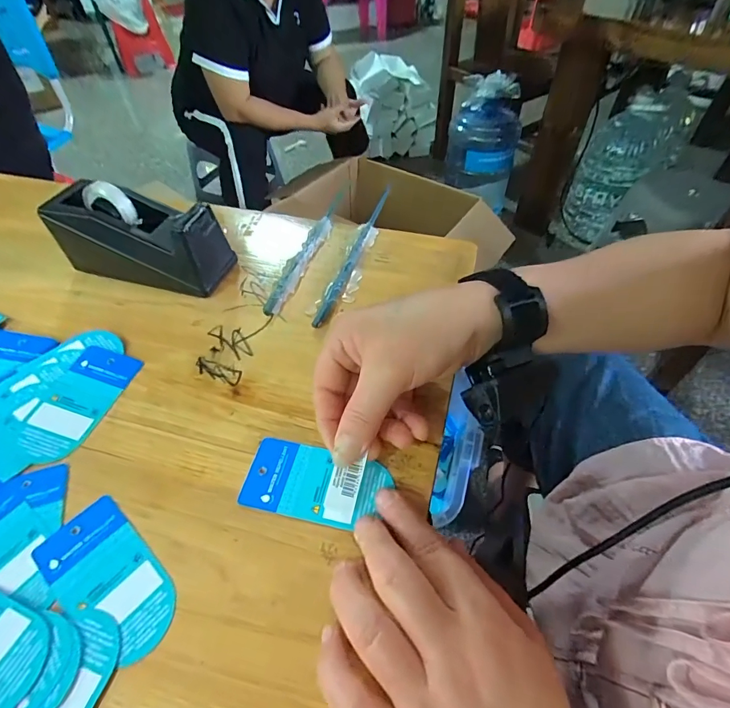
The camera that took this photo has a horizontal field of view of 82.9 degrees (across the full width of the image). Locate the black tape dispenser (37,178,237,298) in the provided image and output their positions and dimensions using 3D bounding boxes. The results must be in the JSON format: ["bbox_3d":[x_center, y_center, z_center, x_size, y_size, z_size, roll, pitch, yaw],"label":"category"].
[{"bbox_3d":[-0.204,-0.108,0.373,0.149,0.072,0.062,11,51,10],"label":"black tape dispenser"}]

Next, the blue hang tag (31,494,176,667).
[{"bbox_3d":[-0.144,0.125,0.231,0.093,0.004,0.046,34,59,26],"label":"blue hang tag"}]

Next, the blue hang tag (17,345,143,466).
[{"bbox_3d":[-0.211,0.035,0.304,0.047,0.004,0.092,16,53,4],"label":"blue hang tag"}]

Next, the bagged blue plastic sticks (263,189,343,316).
[{"bbox_3d":[-0.055,-0.107,0.413,0.017,0.009,0.193,12,52,11],"label":"bagged blue plastic sticks"}]

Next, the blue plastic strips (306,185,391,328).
[{"bbox_3d":[-0.003,-0.104,0.408,0.030,0.009,0.216,15,52,13],"label":"blue plastic strips"}]

